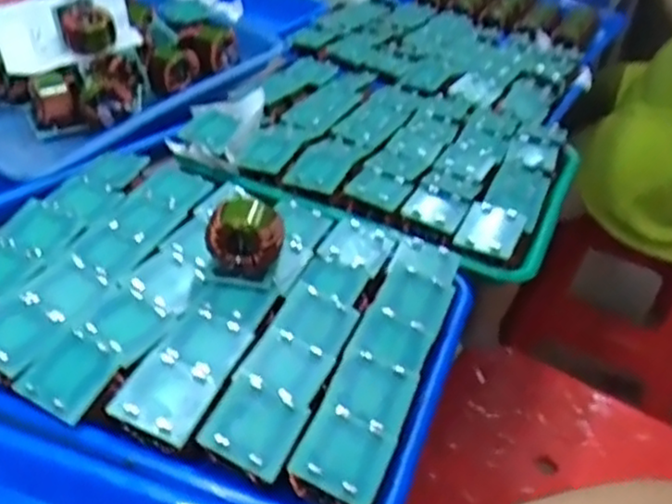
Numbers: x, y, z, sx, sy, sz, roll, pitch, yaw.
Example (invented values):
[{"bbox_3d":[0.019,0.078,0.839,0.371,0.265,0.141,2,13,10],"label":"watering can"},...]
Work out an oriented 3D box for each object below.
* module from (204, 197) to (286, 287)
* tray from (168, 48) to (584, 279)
[{"bbox_3d":[-0.061,-0.006,0.476,0.051,0.050,0.039,2,38,-8],"label":"module"},{"bbox_3d":[0.054,-0.105,0.679,0.321,0.065,0.261,21,39,16],"label":"tray"}]

